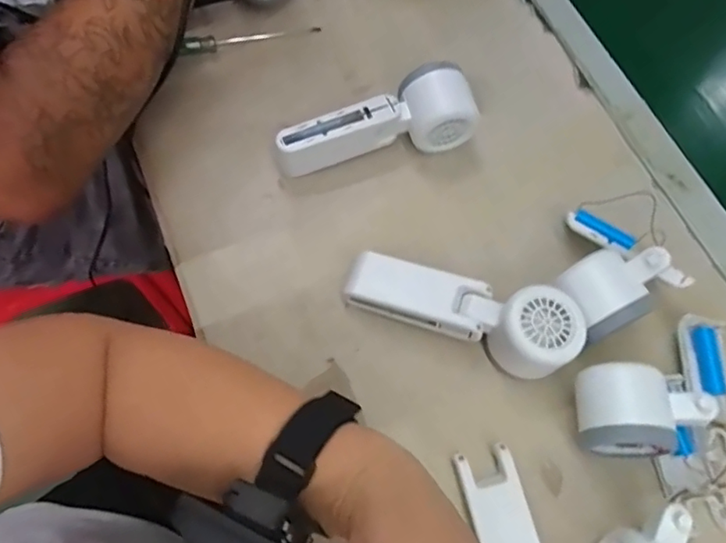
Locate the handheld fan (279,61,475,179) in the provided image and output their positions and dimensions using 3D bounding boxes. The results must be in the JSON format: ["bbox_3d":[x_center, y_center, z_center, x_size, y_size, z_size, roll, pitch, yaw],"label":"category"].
[{"bbox_3d":[0.013,-0.123,0.452,0.170,0.052,0.049,-12,68,-10],"label":"handheld fan"}]

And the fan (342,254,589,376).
[{"bbox_3d":[0.069,0.030,0.401,0.166,0.047,0.061,14,67,1],"label":"fan"}]

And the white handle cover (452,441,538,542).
[{"bbox_3d":[0.094,0.170,0.365,0.036,0.011,0.103,-14,69,-10],"label":"white handle cover"}]

